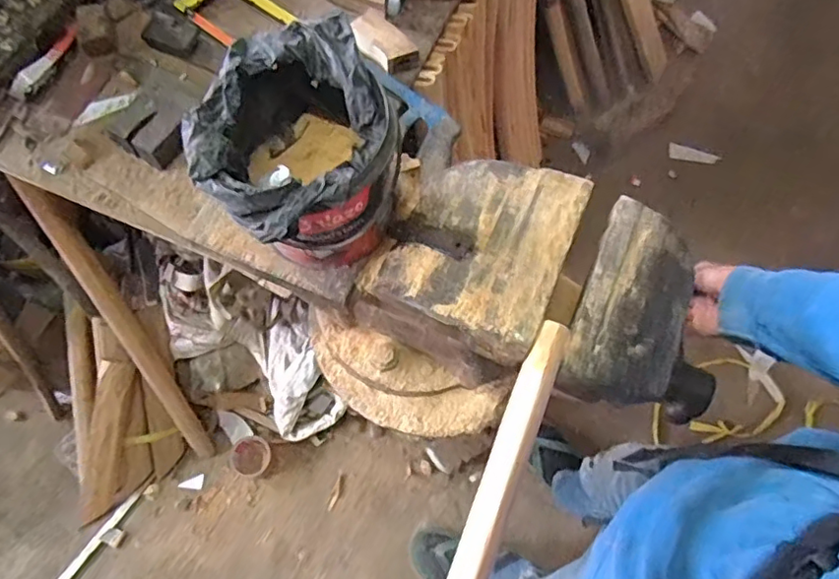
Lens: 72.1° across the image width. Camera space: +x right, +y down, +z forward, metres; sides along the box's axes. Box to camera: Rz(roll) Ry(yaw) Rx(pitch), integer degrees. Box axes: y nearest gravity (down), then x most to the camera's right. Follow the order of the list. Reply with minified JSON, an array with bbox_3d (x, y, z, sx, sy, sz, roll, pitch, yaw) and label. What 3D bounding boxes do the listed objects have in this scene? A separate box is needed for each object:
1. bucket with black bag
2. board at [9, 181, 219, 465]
[{"bbox_3d":[-0.083,-0.088,0.422,0.125,0.132,0.131,1,69,-3],"label":"bucket with black bag"},{"bbox_3d":[-0.513,0.088,1.031,0.047,0.674,0.039,-16,40,-5],"label":"board"}]

